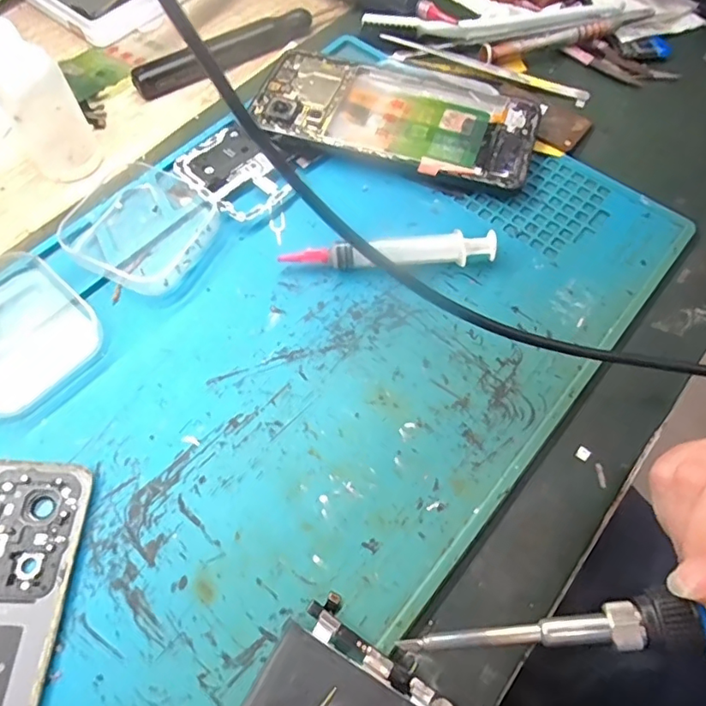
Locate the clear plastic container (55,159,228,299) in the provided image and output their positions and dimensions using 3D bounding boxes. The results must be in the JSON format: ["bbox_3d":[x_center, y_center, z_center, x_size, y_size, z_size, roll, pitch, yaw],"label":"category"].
[{"bbox_3d":[-0.109,-0.065,0.272,0.071,0.016,0.068,28,65,11],"label":"clear plastic container"}]

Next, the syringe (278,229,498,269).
[{"bbox_3d":[0.019,-0.049,0.267,0.102,0.015,0.015,-1,63,-3],"label":"syringe"}]

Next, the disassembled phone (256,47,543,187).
[{"bbox_3d":[0.023,-0.136,0.311,0.157,0.012,0.075,18,63,7],"label":"disassembled phone"}]

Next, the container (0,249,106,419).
[{"bbox_3d":[-0.158,-0.013,0.244,0.077,0.018,0.064,38,68,16],"label":"container"}]

